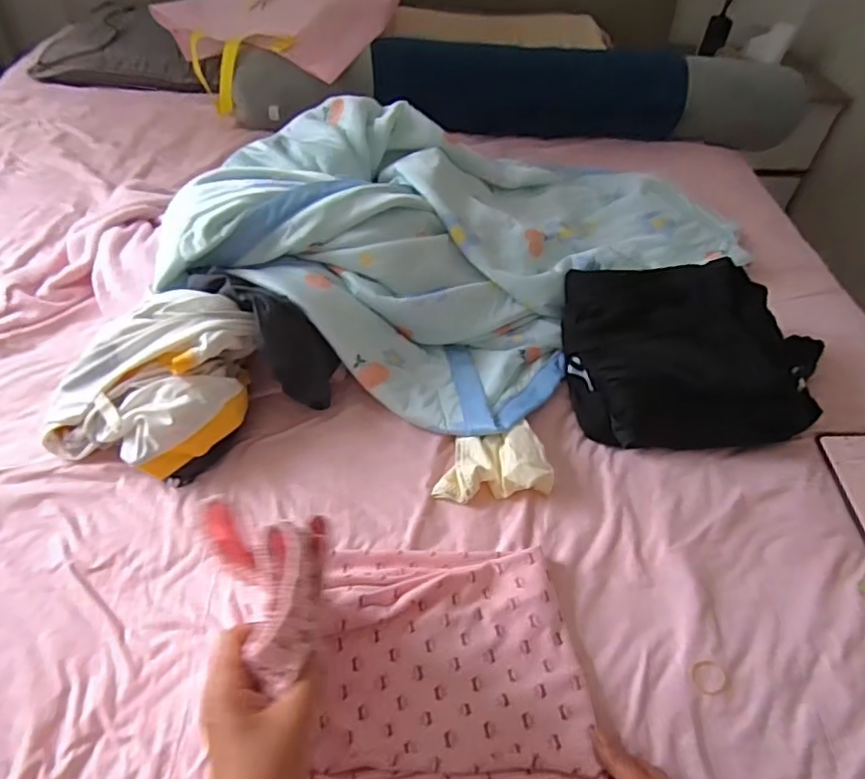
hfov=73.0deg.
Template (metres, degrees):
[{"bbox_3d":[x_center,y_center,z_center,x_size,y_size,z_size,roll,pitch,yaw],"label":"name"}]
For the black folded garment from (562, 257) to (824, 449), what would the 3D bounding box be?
[{"bbox_3d":[0.351,-0.056,0.783,0.315,0.127,0.249,2,50,-1],"label":"black folded garment"}]

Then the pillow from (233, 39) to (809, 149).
[{"bbox_3d":[0.193,-0.658,1.311,1.246,0.171,0.188,0,50,-3],"label":"pillow"}]

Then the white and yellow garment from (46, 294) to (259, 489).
[{"bbox_3d":[-0.334,-0.010,0.695,0.223,0.130,0.192,14,50,8],"label":"white and yellow garment"}]

